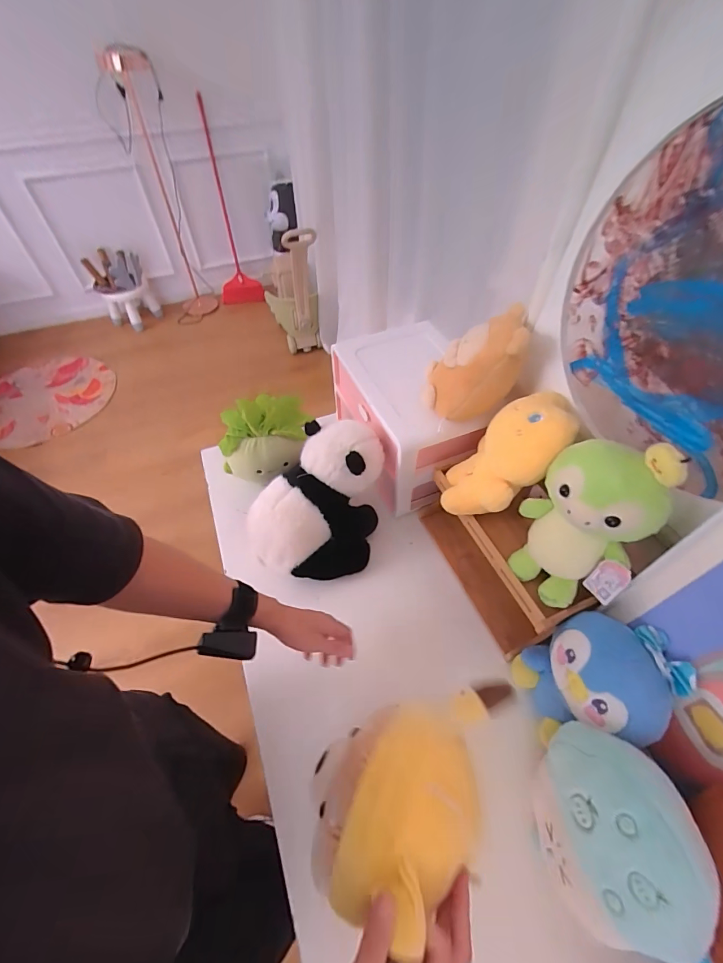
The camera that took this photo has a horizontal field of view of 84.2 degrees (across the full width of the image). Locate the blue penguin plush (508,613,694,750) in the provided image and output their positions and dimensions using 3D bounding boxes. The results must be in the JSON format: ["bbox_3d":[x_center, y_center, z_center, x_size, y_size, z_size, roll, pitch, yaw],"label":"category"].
[{"bbox_3d":[0.322,0.274,0.551,0.142,0.180,0.146,-9,52,-5],"label":"blue penguin plush"}]

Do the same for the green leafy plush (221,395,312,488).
[{"bbox_3d":[-0.200,-0.094,0.830,0.191,0.141,0.113,-18,54,-12],"label":"green leafy plush"}]

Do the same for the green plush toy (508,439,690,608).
[{"bbox_3d":[0.295,0.058,0.529,0.153,0.232,0.129,32,60,24],"label":"green plush toy"}]

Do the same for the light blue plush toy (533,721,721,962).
[{"bbox_3d":[0.279,0.394,0.455,0.110,0.166,0.192,-3,52,-1],"label":"light blue plush toy"}]

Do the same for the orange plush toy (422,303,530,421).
[{"bbox_3d":[0.200,-0.191,0.676,0.105,0.204,0.140,6,56,-38],"label":"orange plush toy"}]

